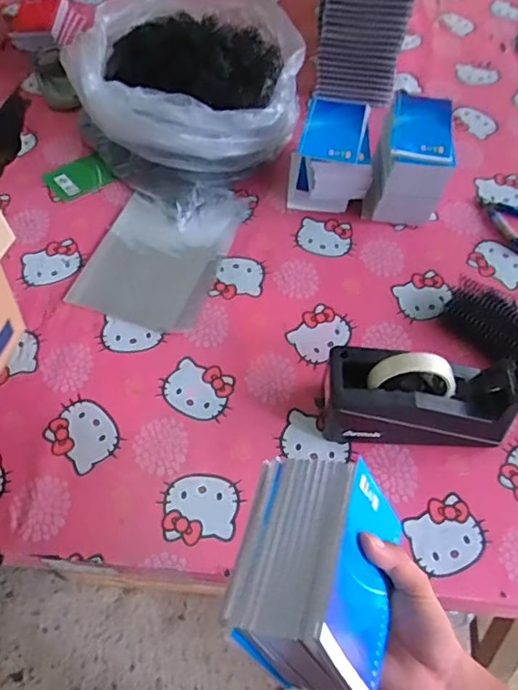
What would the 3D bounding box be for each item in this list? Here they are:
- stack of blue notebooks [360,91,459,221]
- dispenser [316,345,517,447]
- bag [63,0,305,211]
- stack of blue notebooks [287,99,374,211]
[{"bbox_3d":[0.215,-0.263,0.791,0.105,0.123,0.148,12,58,7],"label":"stack of blue notebooks"},{"bbox_3d":[0.168,0.061,0.595,0.193,0.115,0.082,3,58,1],"label":"dispenser"},{"bbox_3d":[-0.100,-0.392,0.846,0.301,0.172,0.316,34,63,19],"label":"bag"},{"bbox_3d":[0.102,-0.273,0.804,0.105,0.101,0.129,4,58,1],"label":"stack of blue notebooks"}]

